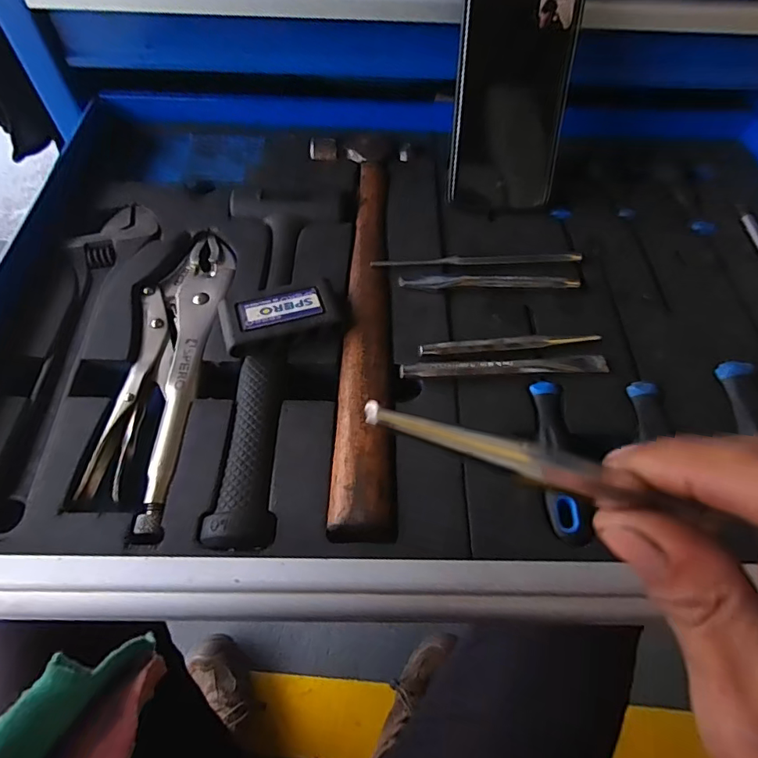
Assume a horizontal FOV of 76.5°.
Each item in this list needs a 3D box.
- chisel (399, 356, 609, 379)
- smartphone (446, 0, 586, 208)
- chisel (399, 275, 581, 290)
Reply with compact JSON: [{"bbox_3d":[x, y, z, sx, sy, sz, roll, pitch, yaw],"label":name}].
[{"bbox_3d":[0.077,-0.007,0.295,0.127,0.013,0.012,-3,58,-3],"label":"chisel"},{"bbox_3d":[0.094,-0.208,0.339,0.079,0.163,0.006,1,29,-1],"label":"smartphone"},{"bbox_3d":[0.075,-0.066,0.332,0.120,0.010,0.013,2,58,-1],"label":"chisel"}]

